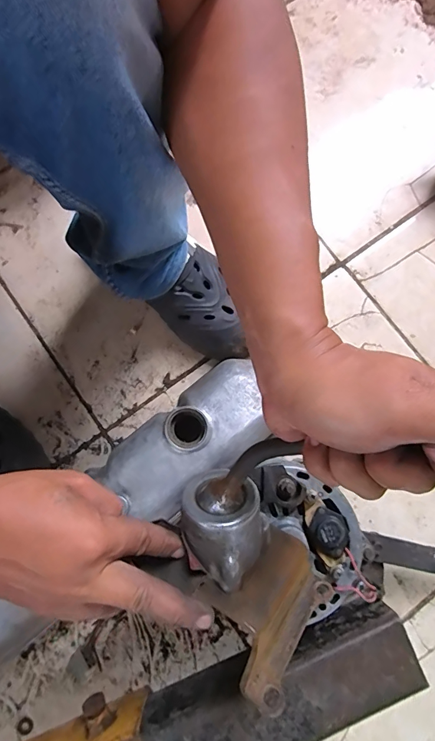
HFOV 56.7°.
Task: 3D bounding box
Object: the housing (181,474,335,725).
[{"bbox_3d":[0.019,0.145,0.304,0.106,0.064,0.152,-36,107,-43],"label":"housing"}]

